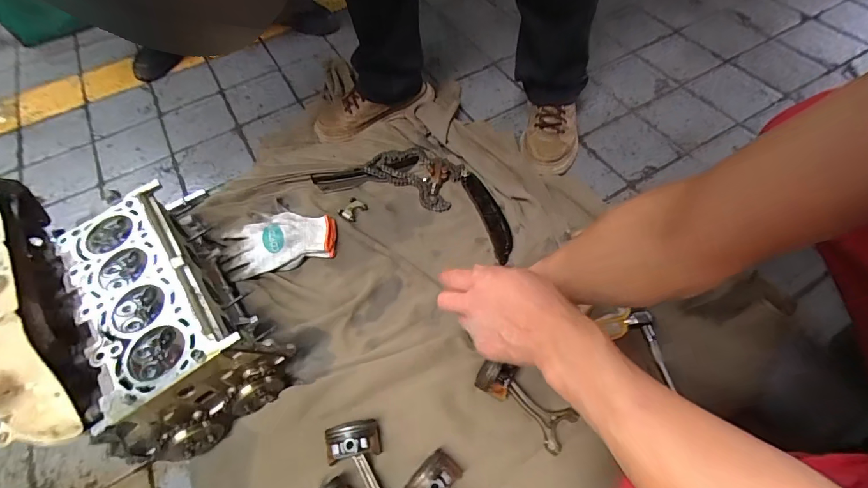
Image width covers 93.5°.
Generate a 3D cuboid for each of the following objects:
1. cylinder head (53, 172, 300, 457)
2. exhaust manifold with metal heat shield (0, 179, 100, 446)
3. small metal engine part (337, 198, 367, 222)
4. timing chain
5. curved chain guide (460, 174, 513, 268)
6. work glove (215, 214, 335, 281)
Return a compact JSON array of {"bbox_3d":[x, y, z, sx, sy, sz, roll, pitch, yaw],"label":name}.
[{"bbox_3d":[-0.385,0.098,0.618,0.209,0.164,0.377,-29,63,-15],"label":"cylinder head"},{"bbox_3d":[-0.547,0.070,0.524,0.105,0.089,0.413,-34,64,-18],"label":"exhaust manifold with metal heat shield"},{"bbox_3d":[-0.164,-0.069,0.810,0.044,0.011,0.053,33,64,19],"label":"small metal engine part"},{"bbox_3d":[-0.031,-0.147,0.836,0.180,0.030,0.110,29,63,18],"label":"timing chain"},{"bbox_3d":[0.107,-0.056,0.791,0.043,0.029,0.197,-16,59,-9],"label":"curved chain guide"},{"bbox_3d":[-0.287,-0.011,0.755,0.204,0.033,0.120,-17,59,-9],"label":"work glove"}]

